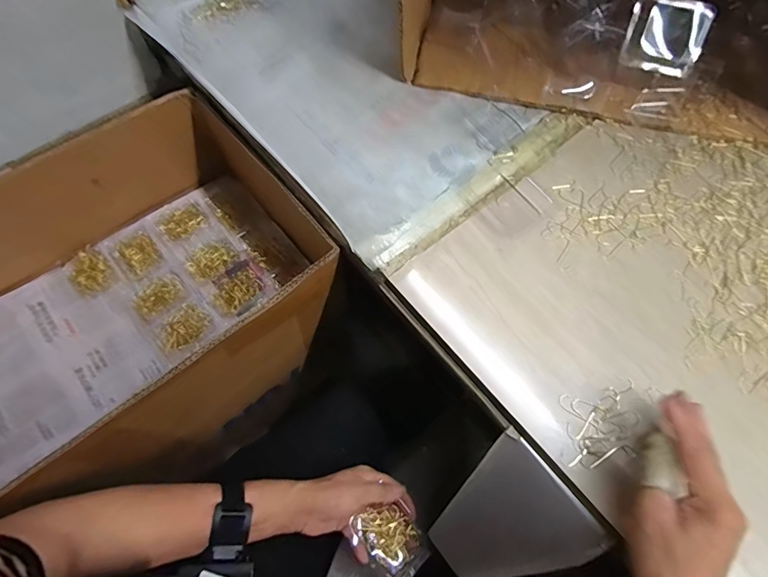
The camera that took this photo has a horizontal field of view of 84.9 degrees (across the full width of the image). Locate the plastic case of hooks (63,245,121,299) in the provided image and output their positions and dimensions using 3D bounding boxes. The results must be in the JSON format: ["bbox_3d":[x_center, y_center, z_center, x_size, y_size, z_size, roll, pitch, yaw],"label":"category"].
[{"bbox_3d":[-0.412,-0.023,0.589,0.055,0.009,0.081,-42,74,-16],"label":"plastic case of hooks"}]

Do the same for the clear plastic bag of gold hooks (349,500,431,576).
[{"bbox_3d":[0.008,0.281,0.467,0.059,0.037,0.078,-38,73,-15],"label":"clear plastic bag of gold hooks"}]

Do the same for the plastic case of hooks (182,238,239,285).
[{"bbox_3d":[-0.245,-0.041,0.599,0.055,0.010,0.066,37,72,13],"label":"plastic case of hooks"}]

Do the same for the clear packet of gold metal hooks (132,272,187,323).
[{"bbox_3d":[-0.306,0.010,0.572,0.068,0.007,0.051,-40,74,-15],"label":"clear packet of gold metal hooks"}]

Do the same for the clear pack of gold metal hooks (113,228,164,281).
[{"bbox_3d":[-0.351,-0.050,0.599,0.052,0.007,0.075,-37,73,-14],"label":"clear pack of gold metal hooks"}]

